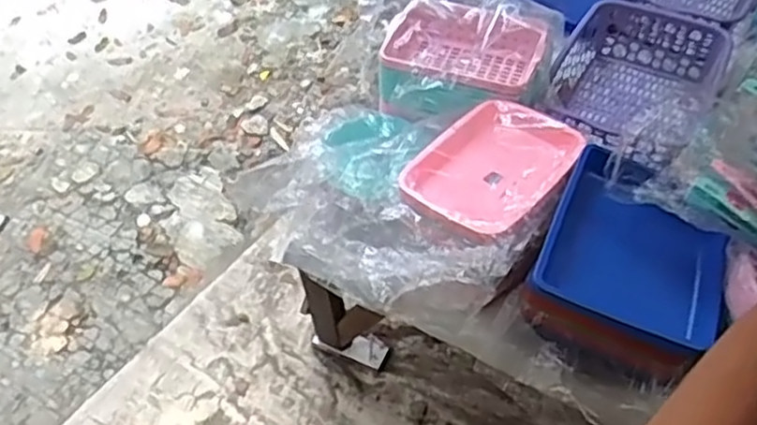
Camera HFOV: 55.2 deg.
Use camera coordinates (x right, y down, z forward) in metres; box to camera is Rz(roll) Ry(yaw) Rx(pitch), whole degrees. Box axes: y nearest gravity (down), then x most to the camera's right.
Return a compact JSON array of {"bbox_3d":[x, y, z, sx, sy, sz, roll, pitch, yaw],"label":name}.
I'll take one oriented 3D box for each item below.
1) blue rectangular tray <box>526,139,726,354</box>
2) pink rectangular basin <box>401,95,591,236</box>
[{"bbox_3d":[0.405,0.037,1.117,0.265,0.044,0.291,20,53,17],"label":"blue rectangular tray"},{"bbox_3d":[0.214,-0.092,1.271,0.216,0.049,0.321,34,58,26],"label":"pink rectangular basin"}]

